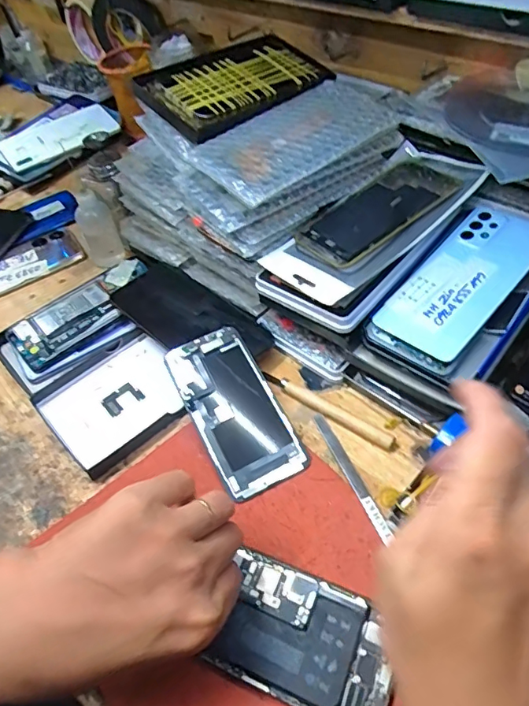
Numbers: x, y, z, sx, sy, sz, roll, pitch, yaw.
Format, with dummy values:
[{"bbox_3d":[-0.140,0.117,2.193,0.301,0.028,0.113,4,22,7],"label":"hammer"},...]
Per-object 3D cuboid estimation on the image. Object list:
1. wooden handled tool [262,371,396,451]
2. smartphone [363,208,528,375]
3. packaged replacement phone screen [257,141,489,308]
[{"bbox_3d":[0.052,0.045,0.415,0.124,0.008,0.015,28,60,25],"label":"wooden handled tool"},{"bbox_3d":[0.158,-0.056,0.400,0.074,0.007,0.162,36,74,31],"label":"smartphone"},{"bbox_3d":[0.097,-0.115,0.429,0.194,0.021,0.085,-40,56,-14],"label":"packaged replacement phone screen"}]

